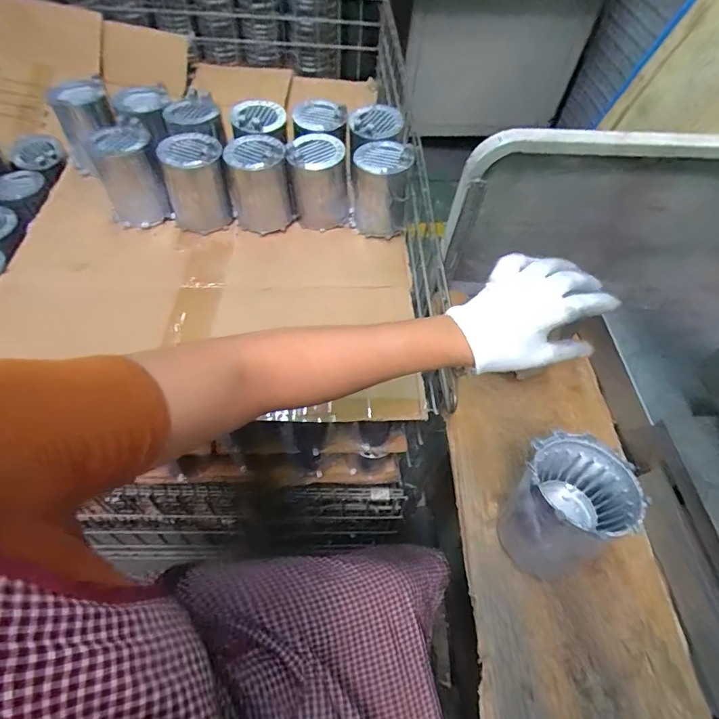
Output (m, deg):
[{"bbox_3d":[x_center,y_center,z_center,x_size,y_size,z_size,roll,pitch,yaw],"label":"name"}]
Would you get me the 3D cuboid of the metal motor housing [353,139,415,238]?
[{"bbox_3d":[0.035,-0.274,0.694,0.093,0.119,0.088,1,58,-2],"label":"metal motor housing"}]

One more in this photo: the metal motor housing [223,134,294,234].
[{"bbox_3d":[-0.157,-0.273,0.688,0.087,0.120,0.078,-9,59,-9],"label":"metal motor housing"}]

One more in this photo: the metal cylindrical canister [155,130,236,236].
[{"bbox_3d":[-0.252,-0.266,0.681,0.086,0.134,0.092,1,58,-2],"label":"metal cylindrical canister"}]

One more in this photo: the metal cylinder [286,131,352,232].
[{"bbox_3d":[-0.065,-0.285,0.702,0.094,0.116,0.086,-6,58,-7],"label":"metal cylinder"}]

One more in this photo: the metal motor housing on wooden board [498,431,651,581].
[{"bbox_3d":[0.190,0.138,0.423,0.104,0.119,0.094,-30,64,-20],"label":"metal motor housing on wooden board"}]

